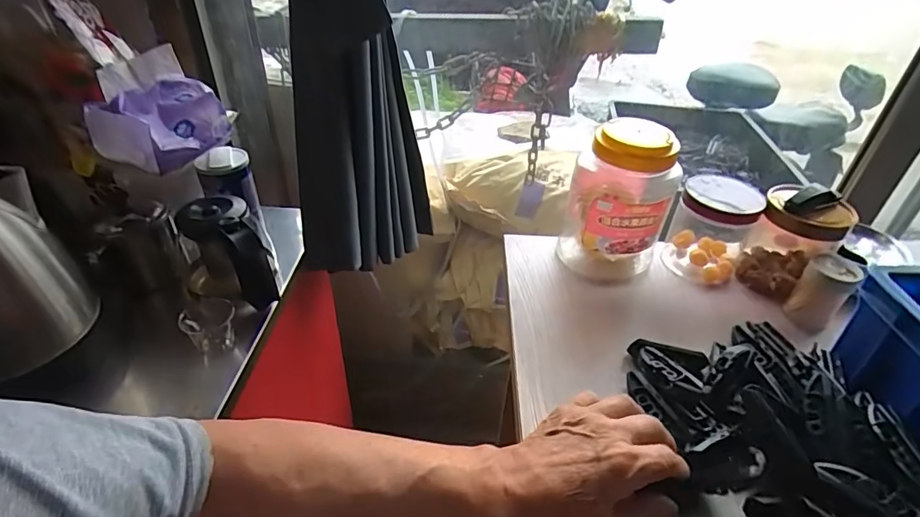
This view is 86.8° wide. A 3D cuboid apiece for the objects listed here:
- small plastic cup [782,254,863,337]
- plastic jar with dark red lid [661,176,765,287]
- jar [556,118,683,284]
[{"bbox_3d":[0.385,0.036,0.519,0.038,0.077,0.045,-28,47,-33],"label":"small plastic cup"},{"bbox_3d":[0.298,-0.036,0.579,0.084,0.110,0.097,23,42,25],"label":"plastic jar with dark red lid"},{"bbox_3d":[0.179,-0.063,0.554,0.111,0.182,0.093,14,39,15],"label":"jar"}]

